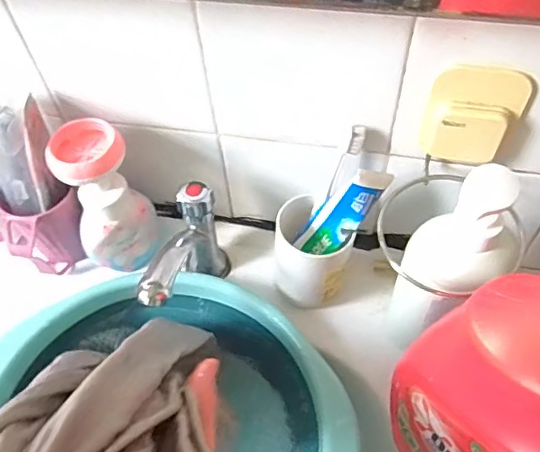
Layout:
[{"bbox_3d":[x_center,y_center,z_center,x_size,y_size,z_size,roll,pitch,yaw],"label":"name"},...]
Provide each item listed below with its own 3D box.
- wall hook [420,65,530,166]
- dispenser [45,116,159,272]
[{"bbox_3d":[0.152,-0.081,0.423,0.067,0.085,0.018,11,59,9],"label":"wall hook"},{"bbox_3d":[-0.157,-0.025,0.540,0.067,0.155,0.071,-8,58,-2],"label":"dispenser"}]

